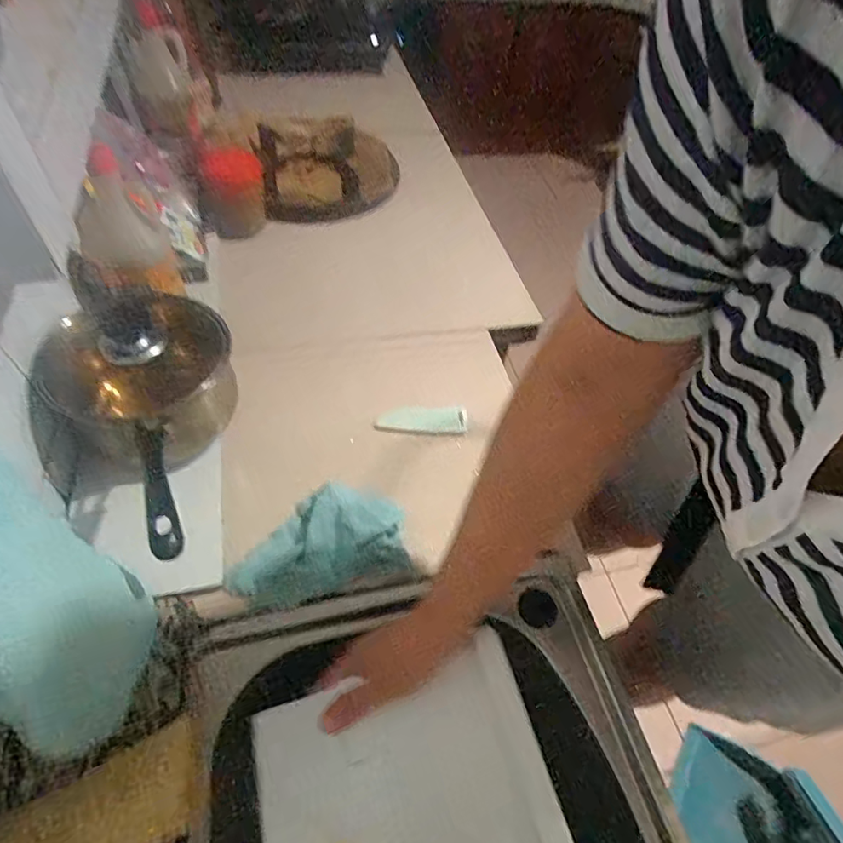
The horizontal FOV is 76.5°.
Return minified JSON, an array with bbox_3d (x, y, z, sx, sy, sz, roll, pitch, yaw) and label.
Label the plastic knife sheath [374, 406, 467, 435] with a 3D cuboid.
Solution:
[{"bbox_3d":[0.000,-0.001,0.648,0.109,0.006,0.040,0,59,-10],"label":"plastic knife sheath"}]

